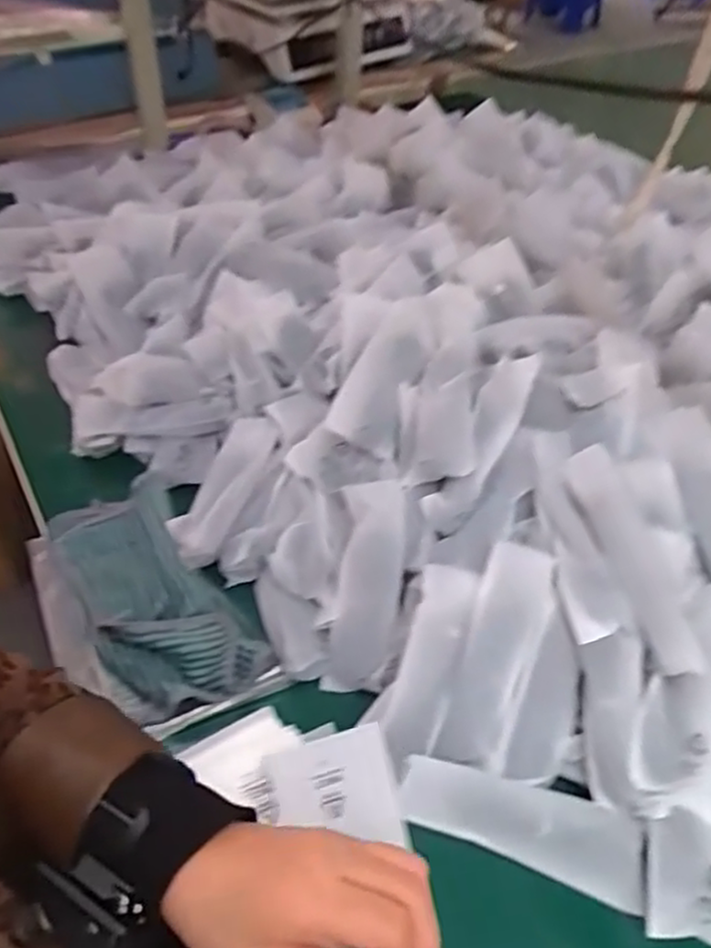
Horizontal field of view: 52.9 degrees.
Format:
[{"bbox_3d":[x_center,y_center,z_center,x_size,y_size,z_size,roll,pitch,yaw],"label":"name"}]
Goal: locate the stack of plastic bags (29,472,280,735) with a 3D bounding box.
[{"bbox_3d":[-0.168,0.091,0.539,0.124,0.036,0.217,-25,52,-25],"label":"stack of plastic bags"}]

